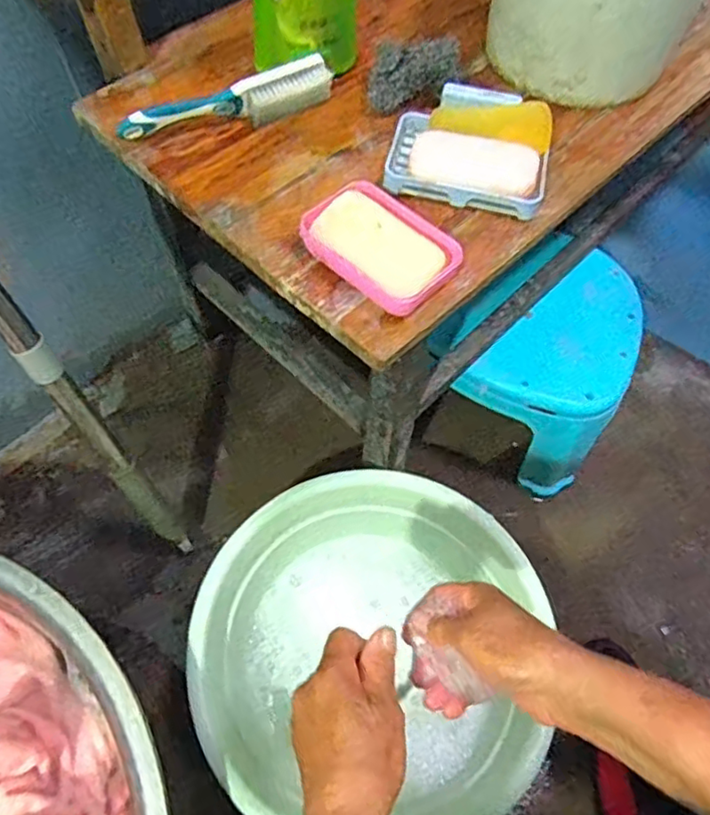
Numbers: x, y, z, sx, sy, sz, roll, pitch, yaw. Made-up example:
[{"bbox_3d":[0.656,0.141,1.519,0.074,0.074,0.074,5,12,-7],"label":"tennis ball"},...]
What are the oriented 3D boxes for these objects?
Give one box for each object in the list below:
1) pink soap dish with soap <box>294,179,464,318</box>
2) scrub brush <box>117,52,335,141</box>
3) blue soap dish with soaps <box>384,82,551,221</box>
[{"bbox_3d":[0.018,-0.119,0.447,0.107,0.037,0.067,38,65,18],"label":"pink soap dish with soap"},{"bbox_3d":[-0.106,-0.257,0.515,0.186,0.029,0.030,-23,63,-15],"label":"scrub brush"},{"bbox_3d":[0.094,-0.211,0.496,0.124,0.048,0.093,11,60,4],"label":"blue soap dish with soaps"}]

